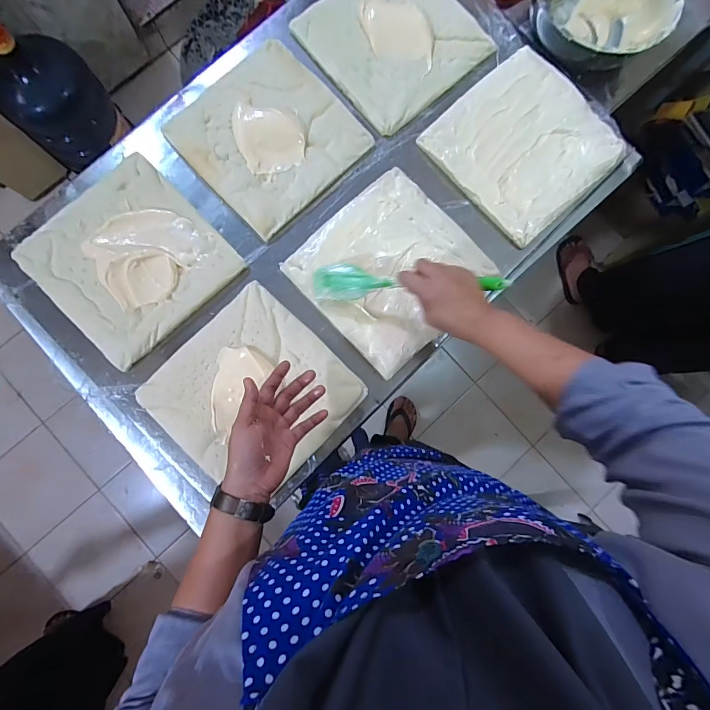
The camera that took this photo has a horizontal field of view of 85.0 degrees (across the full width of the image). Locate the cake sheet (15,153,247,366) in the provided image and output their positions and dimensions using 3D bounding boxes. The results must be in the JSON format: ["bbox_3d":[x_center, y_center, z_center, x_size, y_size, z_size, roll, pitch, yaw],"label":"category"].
[{"bbox_3d":[-0.352,-0.151,0.600,0.241,0.024,0.260,-45,85,-2],"label":"cake sheet"}]

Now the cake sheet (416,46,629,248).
[{"bbox_3d":[0.282,-0.351,0.645,0.253,0.021,0.252,-42,85,-2],"label":"cake sheet"}]

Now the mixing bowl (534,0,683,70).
[{"bbox_3d":[0.445,-0.646,0.727,0.254,0.096,0.260,0,85,2],"label":"mixing bowl"}]

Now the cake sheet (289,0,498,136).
[{"bbox_3d":[0.064,-0.551,0.665,0.249,0.022,0.266,-39,85,-2],"label":"cake sheet"}]

